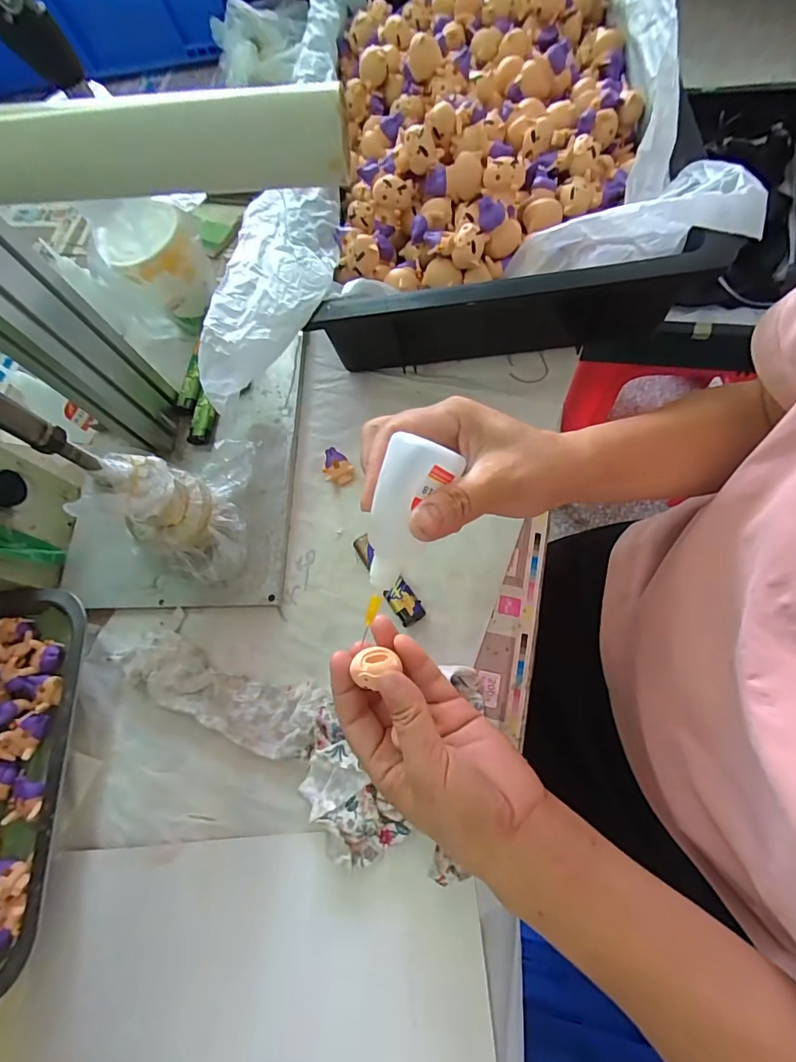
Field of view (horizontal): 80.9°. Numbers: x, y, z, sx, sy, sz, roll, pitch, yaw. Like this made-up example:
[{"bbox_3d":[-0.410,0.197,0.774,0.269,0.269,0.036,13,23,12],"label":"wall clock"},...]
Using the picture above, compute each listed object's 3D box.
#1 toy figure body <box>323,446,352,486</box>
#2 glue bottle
[{"bbox_3d":[-0.053,-0.054,0.408,0.024,0.017,0.032,-26,68,-2],"label":"toy figure body"},{"bbox_3d":[0.000,0.004,0.242,0.032,0.021,0.099,19,105,9],"label":"glue bottle"}]

